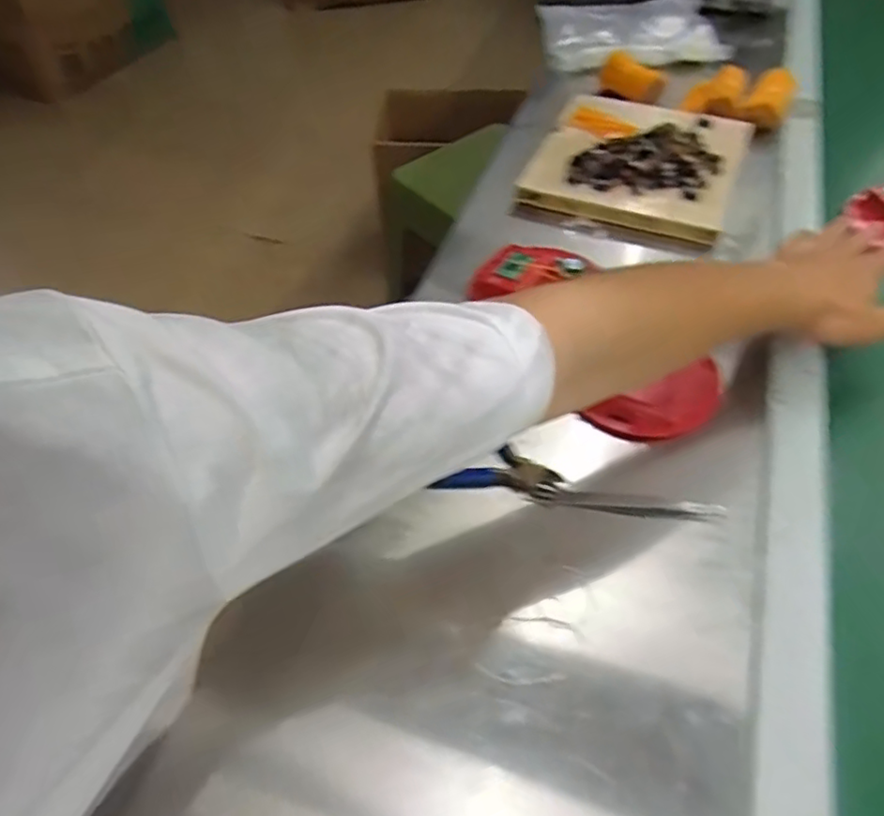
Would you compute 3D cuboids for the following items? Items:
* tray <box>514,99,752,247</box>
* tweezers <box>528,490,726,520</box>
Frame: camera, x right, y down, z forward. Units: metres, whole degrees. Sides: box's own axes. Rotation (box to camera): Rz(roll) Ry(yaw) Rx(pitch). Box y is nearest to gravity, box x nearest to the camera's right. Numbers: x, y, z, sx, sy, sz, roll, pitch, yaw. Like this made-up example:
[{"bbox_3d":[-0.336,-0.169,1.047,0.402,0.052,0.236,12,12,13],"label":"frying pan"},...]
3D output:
[{"bbox_3d":[0.208,-0.266,0.666,0.198,0.041,0.208,19,55,16],"label":"tray"},{"bbox_3d":[0.127,0.066,0.431,0.128,0.004,0.013,5,52,6],"label":"tweezers"}]

